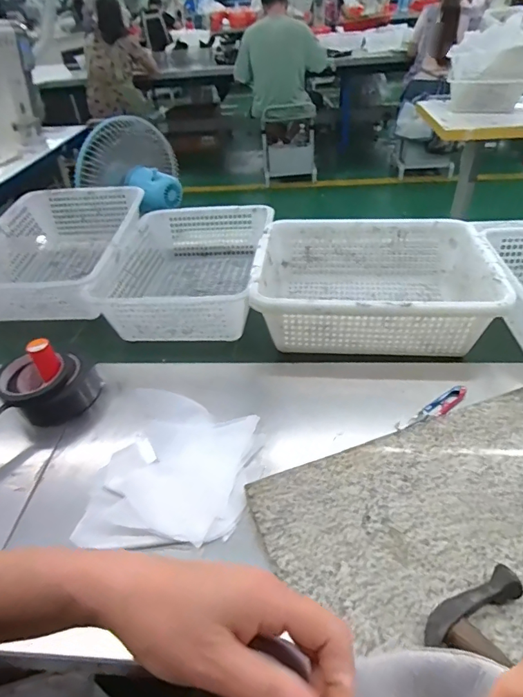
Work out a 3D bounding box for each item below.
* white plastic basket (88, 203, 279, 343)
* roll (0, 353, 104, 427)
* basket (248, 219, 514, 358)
[{"bbox_3d":[-0.136,-0.157,0.884,0.290,0.120,0.386,1,41,8],"label":"white plastic basket"},{"bbox_3d":[-0.321,0.057,0.653,0.127,0.064,0.127,-3,41,3],"label":"roll"},{"bbox_3d":[0.191,-0.111,0.779,0.386,0.135,0.309,0,40,6],"label":"basket"}]

